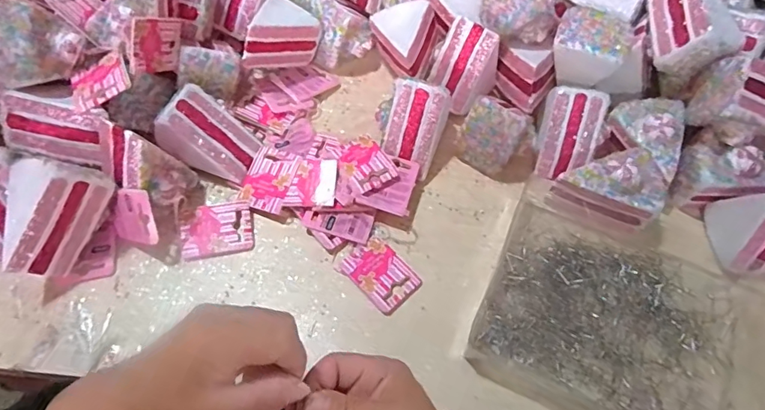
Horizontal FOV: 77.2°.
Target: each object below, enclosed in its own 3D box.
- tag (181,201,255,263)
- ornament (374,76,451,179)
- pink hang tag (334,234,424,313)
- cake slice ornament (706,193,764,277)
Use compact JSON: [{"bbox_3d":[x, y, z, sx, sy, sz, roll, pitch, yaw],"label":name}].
[{"bbox_3d":[-0.146,0.022,0.426,0.060,0.005,0.046,-8,76,-12],"label":"tag"},{"bbox_3d":[0.026,-0.077,0.457,0.070,0.058,0.070,18,63,7],"label":"ornament"},{"bbox_3d":[-0.002,0.060,0.416,0.062,0.005,0.046,42,65,19],"label":"pink hang tag"},{"bbox_3d":[0.326,0.015,0.408,0.054,0.081,0.070,-11,63,-8],"label":"cake slice ornament"}]

